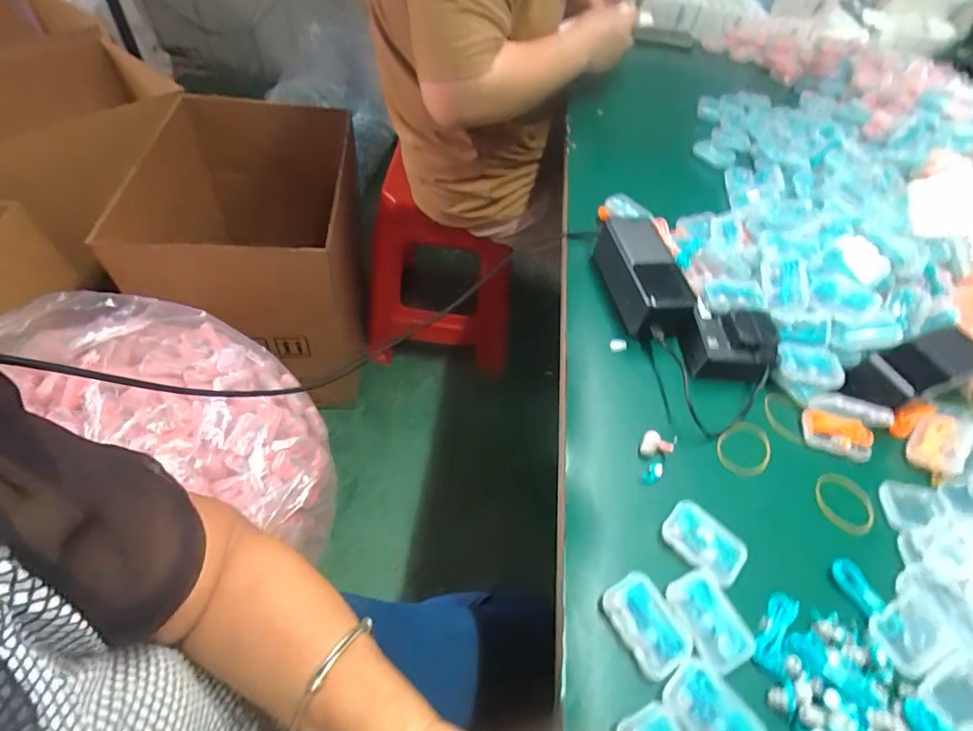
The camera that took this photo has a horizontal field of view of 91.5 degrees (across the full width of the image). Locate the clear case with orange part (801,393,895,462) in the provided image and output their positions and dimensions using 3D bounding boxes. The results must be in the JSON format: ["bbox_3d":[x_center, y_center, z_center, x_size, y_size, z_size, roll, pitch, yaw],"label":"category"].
[{"bbox_3d":[0.304,0.051,0.401,0.057,0.042,0.034,28,55,12],"label":"clear case with orange part"}]

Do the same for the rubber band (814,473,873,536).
[{"bbox_3d":[0.288,0.110,0.382,0.044,0.004,0.050,28,55,12],"label":"rubber band"}]

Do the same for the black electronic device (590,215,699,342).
[{"bbox_3d":[0.154,-0.086,0.471,0.057,0.044,0.140,-3,54,-11],"label":"black electronic device"}]

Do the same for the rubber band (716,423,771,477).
[{"bbox_3d":[0.217,0.071,0.399,0.053,0.004,0.041,-38,71,-23],"label":"rubber band"}]

